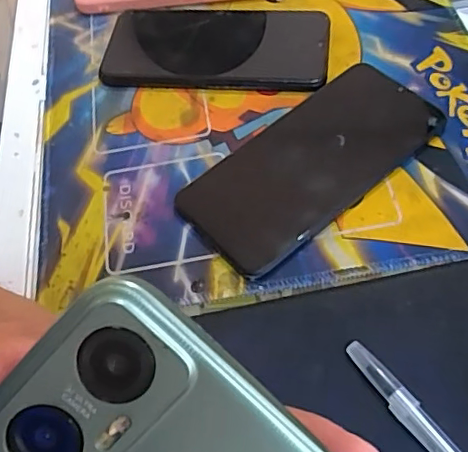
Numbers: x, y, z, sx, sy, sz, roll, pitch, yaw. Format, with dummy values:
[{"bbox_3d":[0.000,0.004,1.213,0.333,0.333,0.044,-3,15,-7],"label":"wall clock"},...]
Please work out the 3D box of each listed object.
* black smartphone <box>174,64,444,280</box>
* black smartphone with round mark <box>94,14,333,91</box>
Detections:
[{"bbox_3d":[0.046,-0.040,0.334,0.164,0.010,0.074,-39,61,-17],"label":"black smartphone"},{"bbox_3d":[-0.013,-0.129,0.403,0.159,0.008,0.075,3,58,9],"label":"black smartphone with round mark"}]

